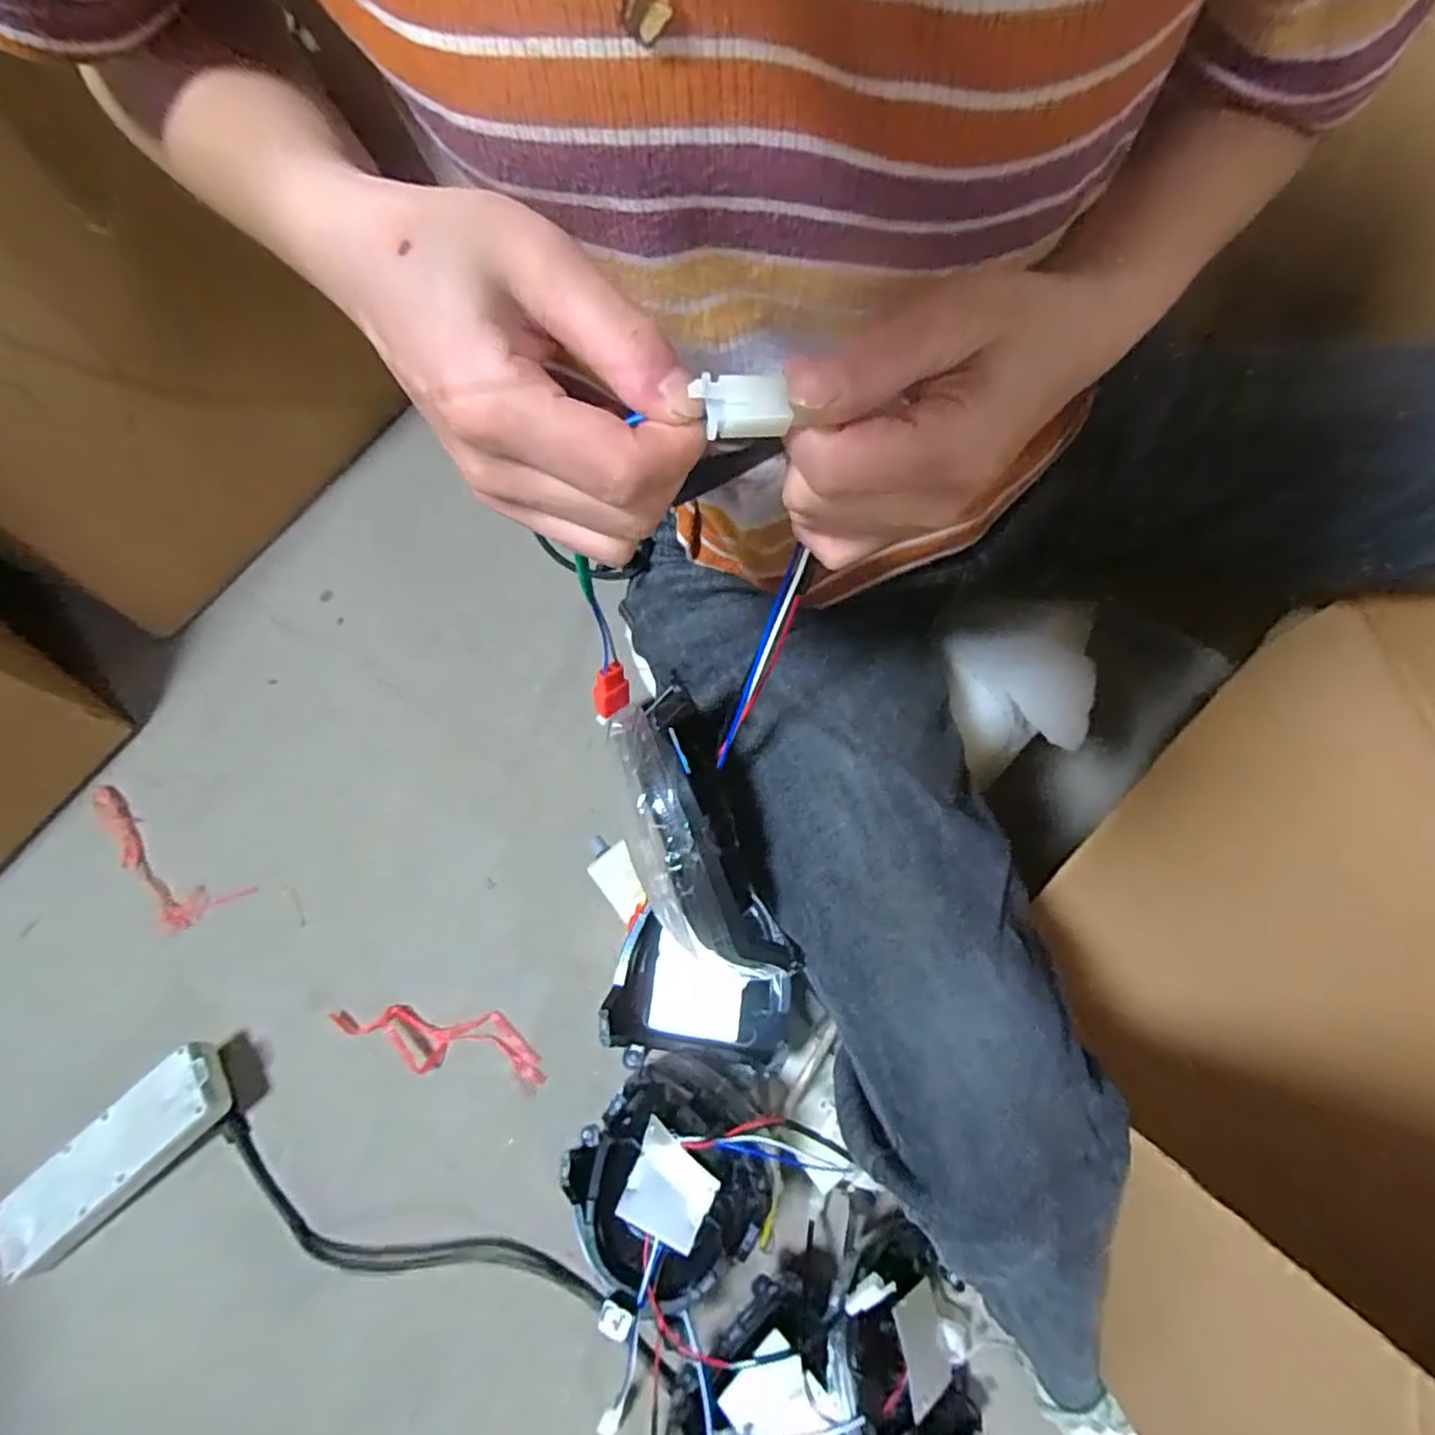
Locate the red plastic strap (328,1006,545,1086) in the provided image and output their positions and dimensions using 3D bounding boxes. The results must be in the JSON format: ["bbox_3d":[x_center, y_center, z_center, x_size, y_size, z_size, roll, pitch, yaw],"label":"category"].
[{"bbox_3d":[-0.284,0.323,0.672,0.228,0.036,0.061,3,65,8],"label":"red plastic strap"}]

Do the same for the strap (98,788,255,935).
[{"bbox_3d":[-0.673,0.170,0.792,0.258,0.018,0.076,27,70,18],"label":"strap"}]

